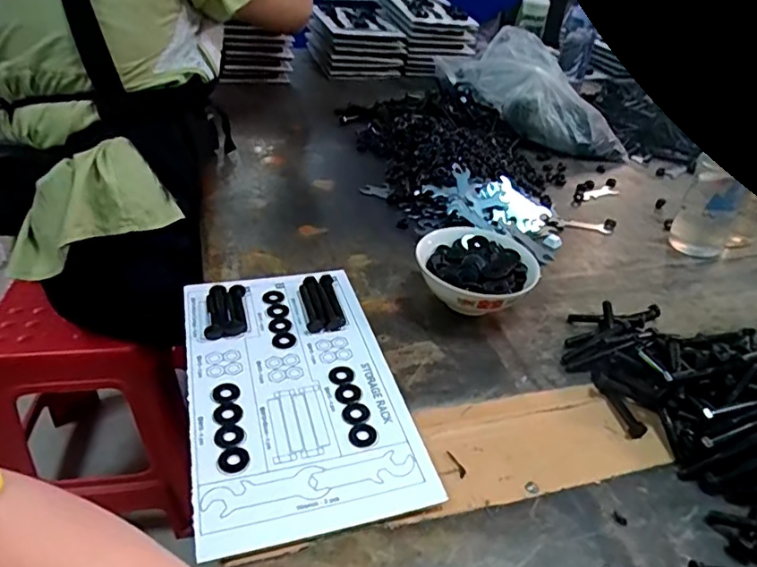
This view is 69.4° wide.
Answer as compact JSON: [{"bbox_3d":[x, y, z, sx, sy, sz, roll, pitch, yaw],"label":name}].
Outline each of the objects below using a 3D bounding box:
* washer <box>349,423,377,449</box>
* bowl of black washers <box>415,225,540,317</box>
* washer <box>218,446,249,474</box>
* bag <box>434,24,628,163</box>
[{"bbox_3d":[-0.014,0.130,0.471,0.023,0.004,0.024,4,36,-3],"label":"washer"},{"bbox_3d":[0.113,-0.008,0.646,0.134,0.058,0.141,4,36,-3],"label":"bowl of black washers"},{"bbox_3d":[-0.117,0.143,0.442,0.023,0.004,0.023,4,36,-3],"label":"washer"},{"bbox_3d":[0.316,-0.388,1.128,0.146,0.145,0.412,-20,56,-31],"label":"bag"}]

